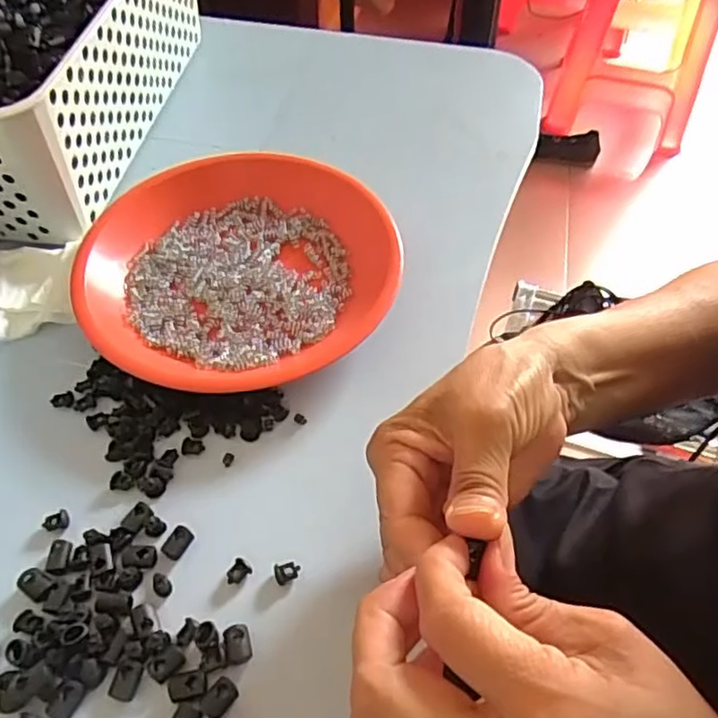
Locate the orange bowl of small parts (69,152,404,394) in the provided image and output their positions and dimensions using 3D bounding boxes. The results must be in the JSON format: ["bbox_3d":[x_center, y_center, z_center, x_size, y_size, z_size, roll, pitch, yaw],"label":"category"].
[{"bbox_3d":[-0.078,-0.061,0.402,0.188,0.033,0.190,1,53,-1],"label":"orange bowl of small parts"}]

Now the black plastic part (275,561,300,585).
[{"bbox_3d":[-0.034,0.100,0.298,0.012,0.004,0.010,-5,53,-5],"label":"black plastic part"}]

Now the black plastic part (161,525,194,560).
[{"bbox_3d":[-0.087,0.088,0.307,0.011,0.004,0.016,21,55,14],"label":"black plastic part"}]

